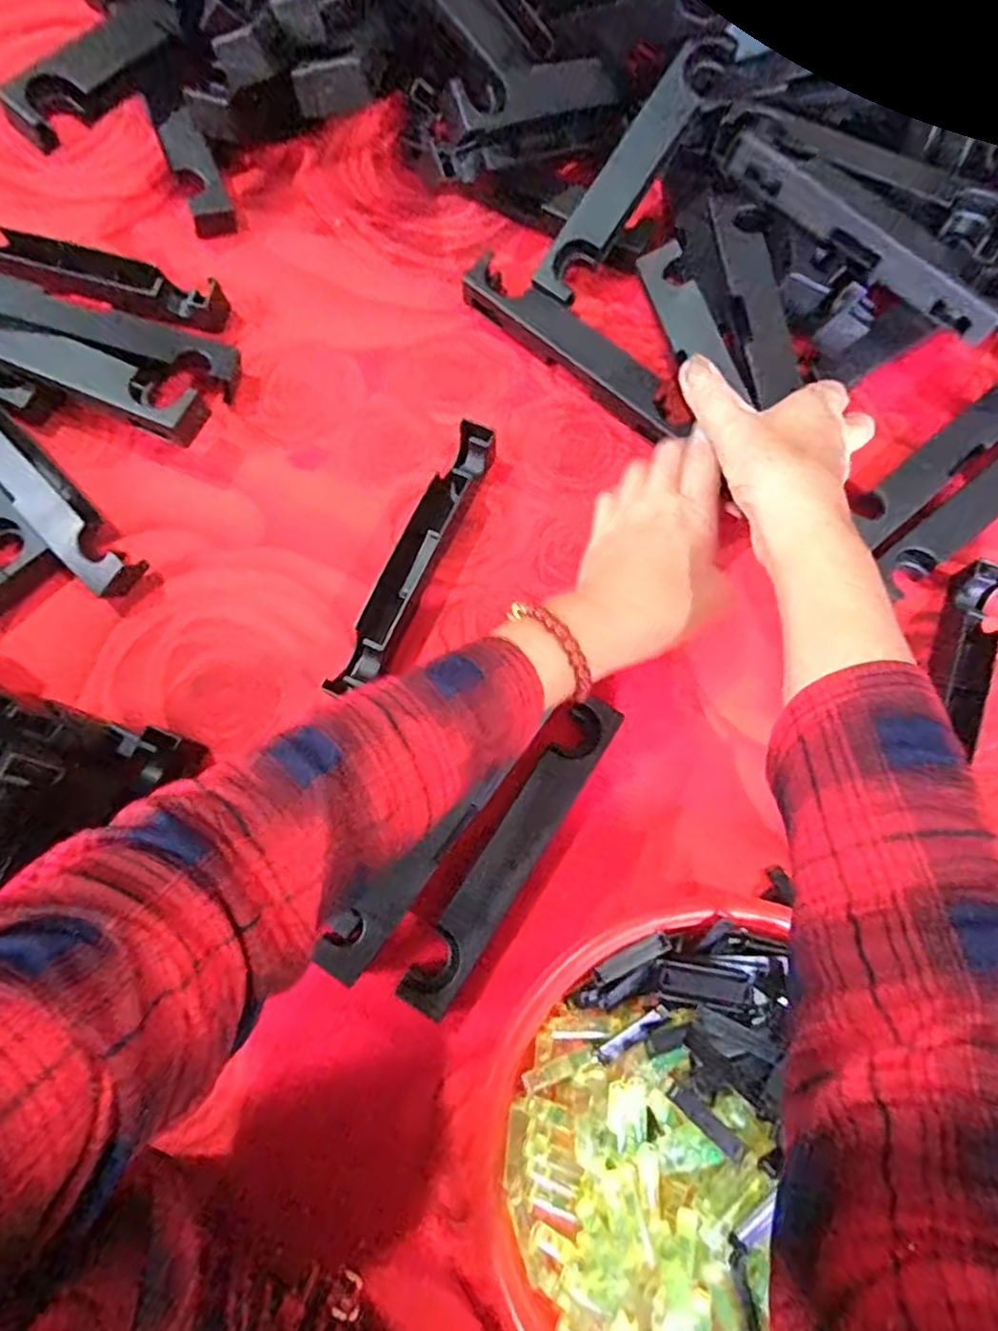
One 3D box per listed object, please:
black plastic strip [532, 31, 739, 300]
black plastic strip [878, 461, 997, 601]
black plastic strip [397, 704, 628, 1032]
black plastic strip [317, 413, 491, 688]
[{"bbox_3d":[0.093,-0.342,0.462,0.032,0.020,0.200,36,94,8],"label":"black plastic strip"},{"bbox_3d":[0.316,-0.107,0.442,0.191,0.021,0.027,-39,79,-9],"label":"black plastic strip"},{"bbox_3d":[0.009,0.106,0.384,0.029,0.027,0.193,32,78,8],"label":"black plastic strip"},{"bbox_3d":[-0.052,-0.069,0.424,0.024,0.028,0.193,25,77,6],"label":"black plastic strip"}]

